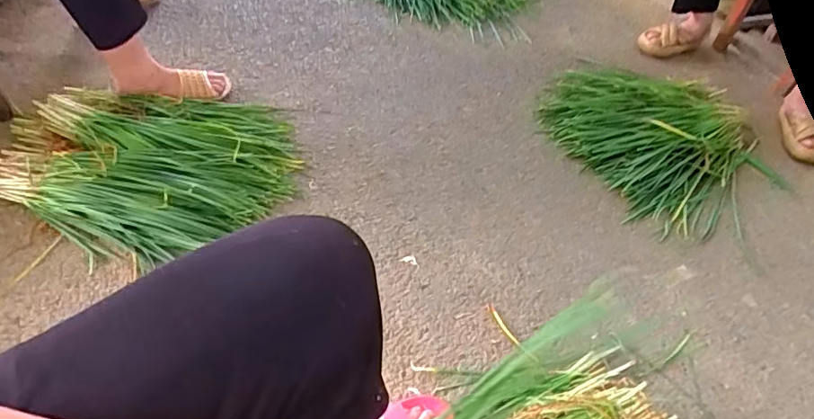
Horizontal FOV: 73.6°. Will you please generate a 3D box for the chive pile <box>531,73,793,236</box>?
[{"bbox_3d":[0.636,-0.226,1.404,0.495,0.095,0.632,-12,51,-19],"label":"chive pile"}]

